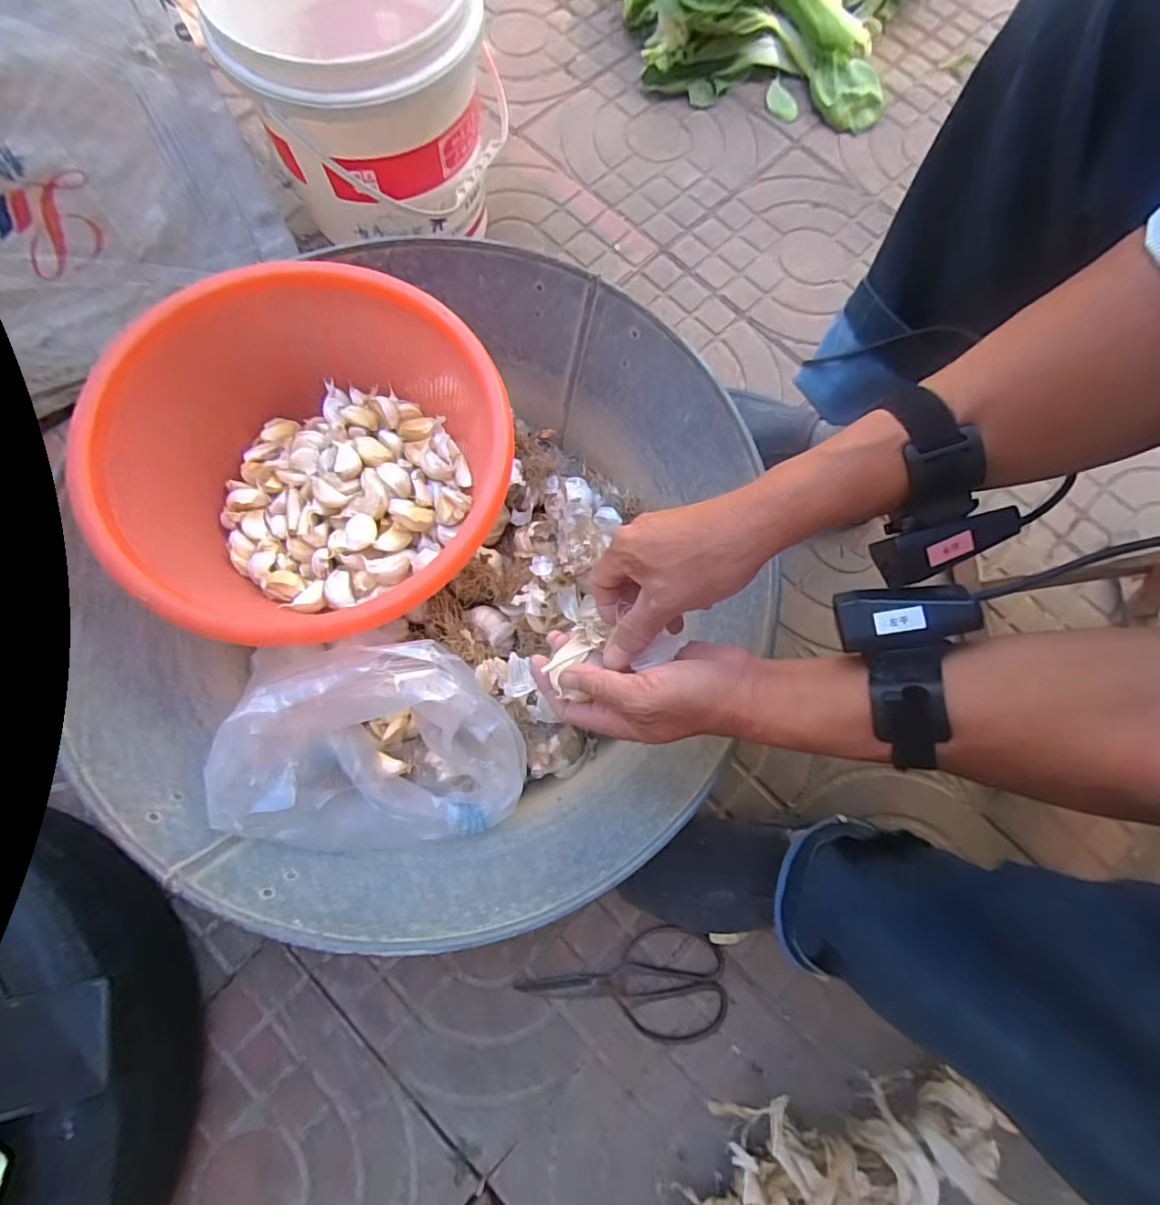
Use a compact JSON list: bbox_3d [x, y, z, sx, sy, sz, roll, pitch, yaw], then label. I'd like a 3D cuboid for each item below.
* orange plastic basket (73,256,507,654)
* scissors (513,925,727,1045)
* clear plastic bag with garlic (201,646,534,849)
[{"bbox_3d":[-0.221,-0.115,0.515,0.300,0.147,0.321,1,75,-2],"label":"orange plastic basket"},{"bbox_3d":[0.043,0.375,0.550,0.200,0.008,0.100,3,76,-1],"label":"scissors"},{"bbox_3d":[-0.174,0.130,0.471,0.228,0.146,0.151,-8,75,-4],"label":"clear plastic bag with garlic"}]

